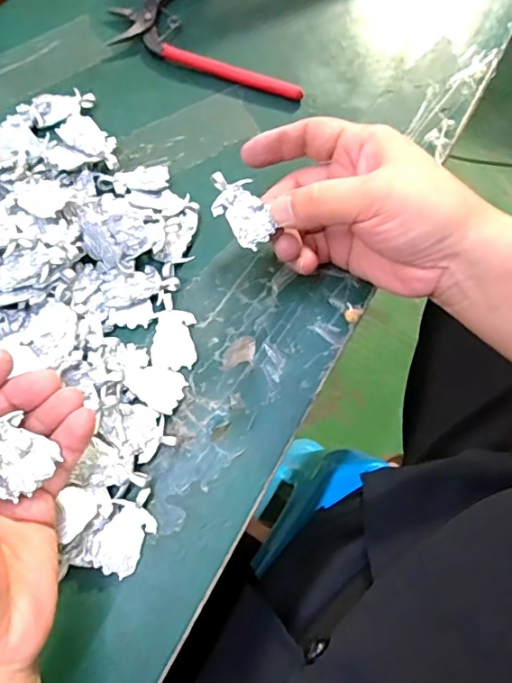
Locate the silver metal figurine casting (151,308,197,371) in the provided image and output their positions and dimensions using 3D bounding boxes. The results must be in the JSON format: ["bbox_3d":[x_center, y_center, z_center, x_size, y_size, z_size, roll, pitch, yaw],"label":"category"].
[{"bbox_3d":[-0.045,-0.001,0.295,0.024,0.004,0.033,4,71,2],"label":"silver metal figurine casting"}]

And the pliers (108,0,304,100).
[{"bbox_3d":[-0.021,-0.254,0.384,0.141,0.012,0.162,13,72,5],"label":"pliers"}]

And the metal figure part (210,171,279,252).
[{"bbox_3d":[-0.008,-0.068,0.272,0.023,0.008,0.042,-40,89,-6],"label":"metal figure part"}]

